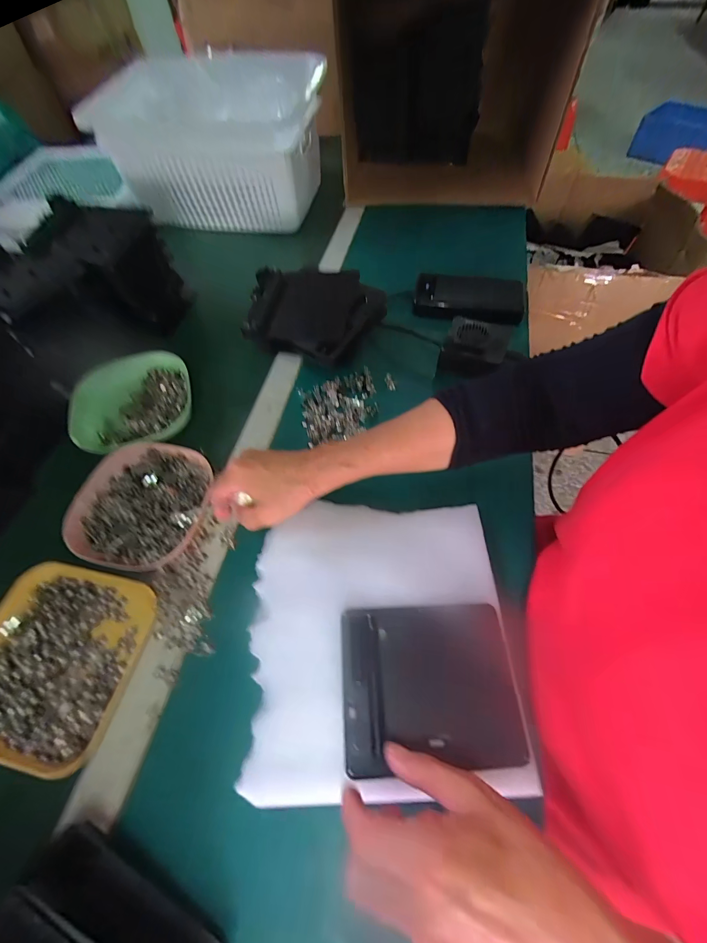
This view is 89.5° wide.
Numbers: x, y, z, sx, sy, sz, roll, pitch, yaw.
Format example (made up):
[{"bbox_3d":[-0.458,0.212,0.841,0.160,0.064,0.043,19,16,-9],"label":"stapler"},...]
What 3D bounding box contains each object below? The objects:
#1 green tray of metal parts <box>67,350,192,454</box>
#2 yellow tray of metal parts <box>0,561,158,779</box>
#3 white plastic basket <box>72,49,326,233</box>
[{"bbox_3d":[-0.274,-0.094,0.449,0.128,0.032,0.140,-9,59,-3],"label":"green tray of metal parts"},{"bbox_3d":[-0.267,0.162,0.315,0.151,0.021,0.145,9,60,8],"label":"yellow tray of metal parts"},{"bbox_3d":[-0.232,-0.618,0.675,0.328,0.171,0.260,5,60,6],"label":"white plastic basket"}]

